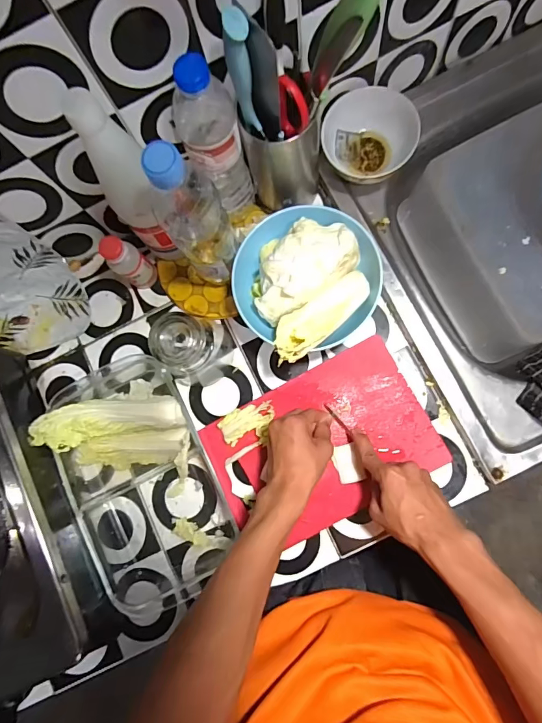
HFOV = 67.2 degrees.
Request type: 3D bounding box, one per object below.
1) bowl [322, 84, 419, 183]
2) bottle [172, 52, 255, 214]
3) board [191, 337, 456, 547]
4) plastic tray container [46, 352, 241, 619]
[{"bbox_3d":[0.122,-0.283,0.516,0.112,0.053,0.094,0,82,6],"label":"bowl"},{"bbox_3d":[-0.059,-0.233,0.457,0.059,0.224,0.053,-21,81,3],"label":"bottle"},{"bbox_3d":[0.062,0.106,0.518,0.267,0.015,0.180,-29,80,2],"label":"board"},{"bbox_3d":[-0.161,0.143,0.514,0.170,0.038,0.303,-23,81,3],"label":"plastic tray container"}]

